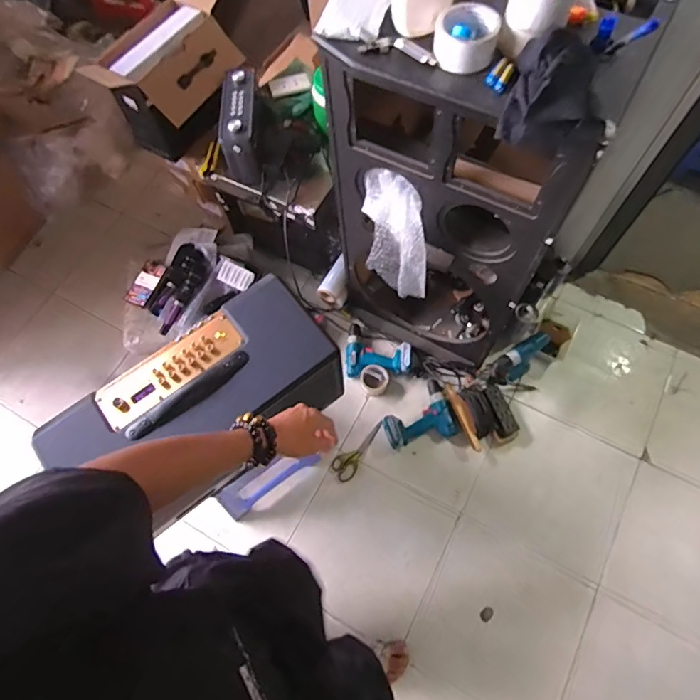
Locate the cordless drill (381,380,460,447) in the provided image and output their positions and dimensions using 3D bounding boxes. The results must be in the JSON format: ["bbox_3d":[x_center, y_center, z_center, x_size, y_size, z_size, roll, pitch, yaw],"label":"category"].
[{"bbox_3d":[0.200,0.195,1.420,0.206,0.072,0.178,-18,68,-5],"label":"cordless drill"}]

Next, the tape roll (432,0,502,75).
[{"bbox_3d":[0.172,-0.463,0.707,0.092,0.055,0.091,-1,68,2],"label":"tape roll"}]

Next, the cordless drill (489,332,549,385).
[{"bbox_3d":[0.509,0.032,1.426,0.180,0.208,0.061,-25,69,-8],"label":"cordless drill"}]

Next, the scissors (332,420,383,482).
[{"bbox_3d":[0.020,0.302,1.458,0.072,0.021,0.213,30,72,14],"label":"scissors"}]

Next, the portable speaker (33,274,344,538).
[{"bbox_3d":[-0.289,0.120,0.999,0.522,0.275,0.241,-39,71,-13],"label":"portable speaker"}]

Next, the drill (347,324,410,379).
[{"bbox_3d":[0.091,-0.006,1.533,0.204,0.061,0.182,-1,68,2],"label":"drill"}]

